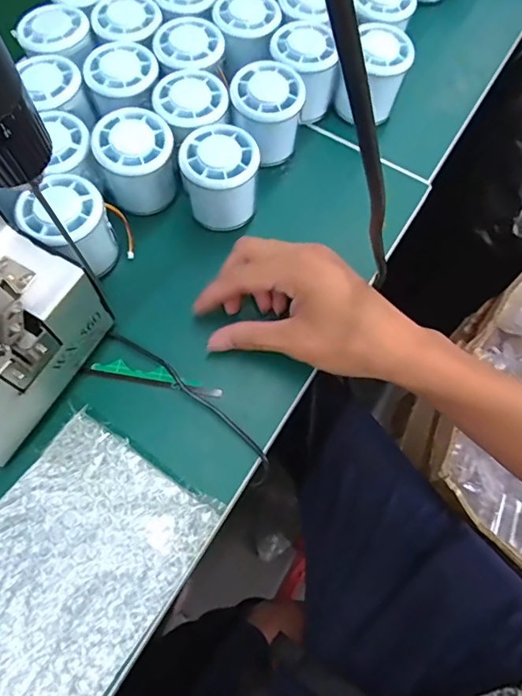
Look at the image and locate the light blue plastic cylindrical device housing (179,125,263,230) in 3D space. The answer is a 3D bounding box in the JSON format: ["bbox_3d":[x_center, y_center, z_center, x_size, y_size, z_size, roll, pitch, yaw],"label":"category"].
[{"bbox_3d":[-0.032,-0.129,0.365,0.053,0.063,0.053,0,68,-1],"label":"light blue plastic cylindrical device housing"}]

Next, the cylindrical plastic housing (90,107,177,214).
[{"bbox_3d":[-0.094,-0.139,0.369,0.054,0.061,0.055,0,68,-1],"label":"cylindrical plastic housing"}]

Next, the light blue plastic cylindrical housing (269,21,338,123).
[{"bbox_3d":[0.036,-0.231,0.407,0.056,0.060,0.064,-1,68,-1],"label":"light blue plastic cylindrical housing"}]

